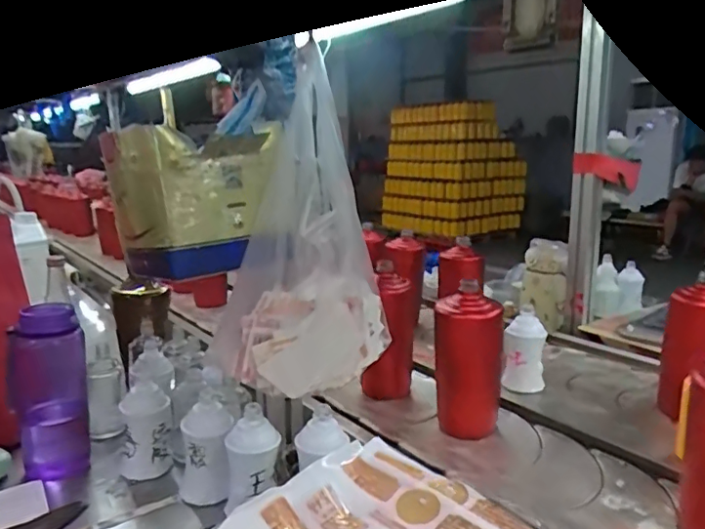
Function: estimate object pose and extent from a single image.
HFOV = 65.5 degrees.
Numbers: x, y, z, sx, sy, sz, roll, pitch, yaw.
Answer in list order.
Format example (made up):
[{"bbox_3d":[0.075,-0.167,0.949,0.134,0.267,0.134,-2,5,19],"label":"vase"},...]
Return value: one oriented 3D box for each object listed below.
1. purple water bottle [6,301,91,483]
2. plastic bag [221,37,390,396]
[{"bbox_3d":[-0.349,0.143,0.631,0.076,0.202,0.070,-8,14,-30],"label":"purple water bottle"},{"bbox_3d":[-0.051,-0.027,0.551,0.161,0.309,0.095,-1,12,2],"label":"plastic bag"}]

